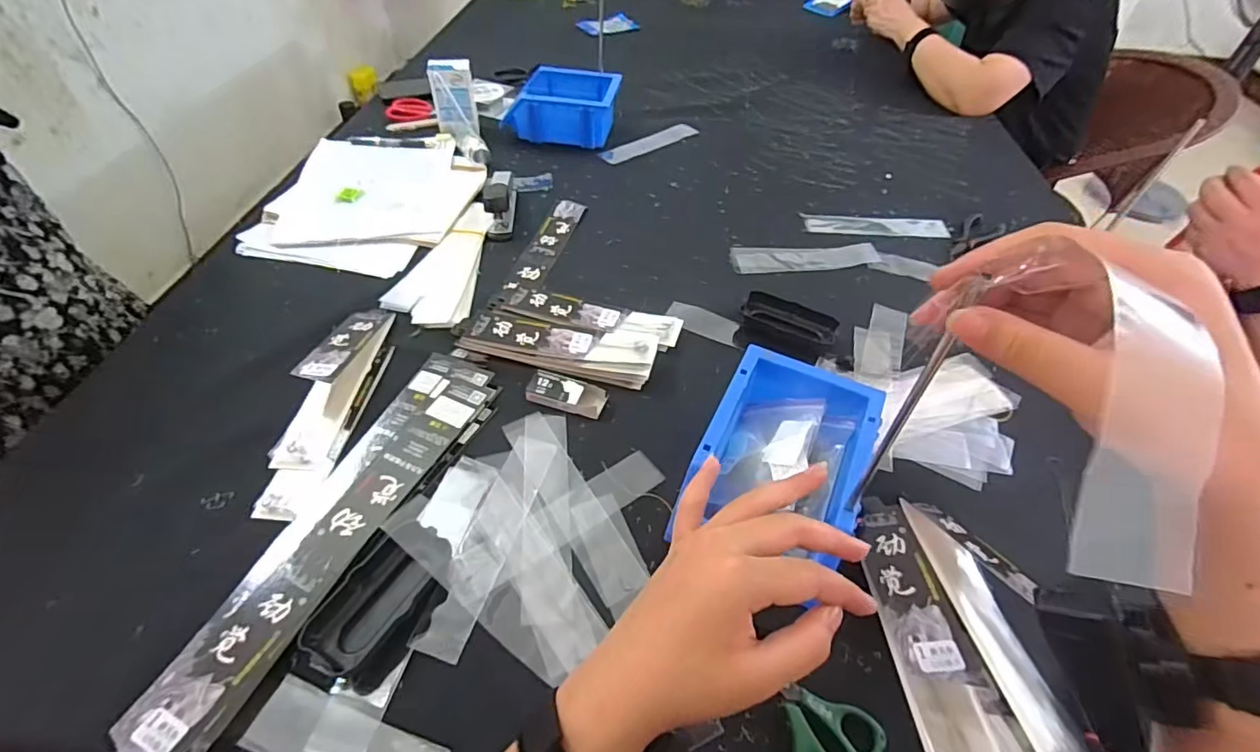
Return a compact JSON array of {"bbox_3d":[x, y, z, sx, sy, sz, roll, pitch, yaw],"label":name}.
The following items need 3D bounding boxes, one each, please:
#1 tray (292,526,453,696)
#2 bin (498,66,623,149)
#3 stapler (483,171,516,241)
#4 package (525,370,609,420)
[{"bbox_3d":[-0.187,0.168,0.411,0.076,0.025,0.113,18,51,11],"label":"tray"},{"bbox_3d":[-0.110,-0.455,0.928,0.176,0.077,0.114,8,49,3],"label":"bin"},{"bbox_3d":[-0.179,-0.241,0.760,0.036,0.046,0.115,-1,50,-5],"label":"stapler"},{"bbox_3d":[-0.064,0.019,0.565,0.078,0.016,0.035,16,50,10],"label":"package"}]

